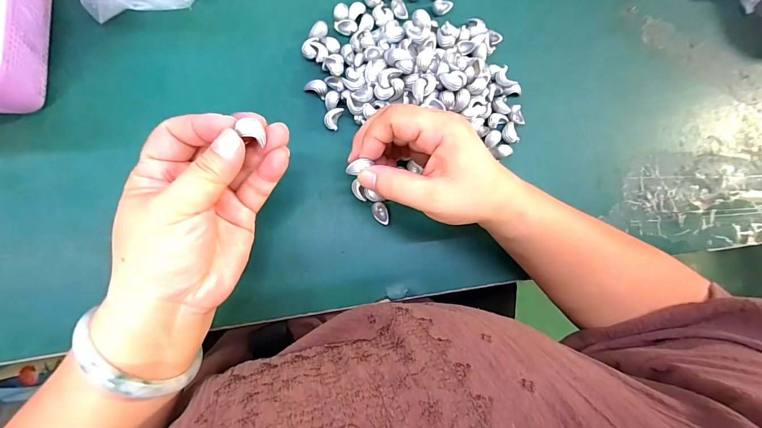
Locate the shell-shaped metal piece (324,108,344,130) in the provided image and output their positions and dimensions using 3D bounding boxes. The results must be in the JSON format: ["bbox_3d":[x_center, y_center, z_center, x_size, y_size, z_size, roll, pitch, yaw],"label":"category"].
[{"bbox_3d":[-0.042,-0.082,0.302,0.013,0.010,0.019,18,83,-7],"label":"shell-shaped metal piece"}]

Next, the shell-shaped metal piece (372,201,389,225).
[{"bbox_3d":[0.000,0.000,0.300,0.013,0.006,0.021,-22,89,-10],"label":"shell-shaped metal piece"}]

